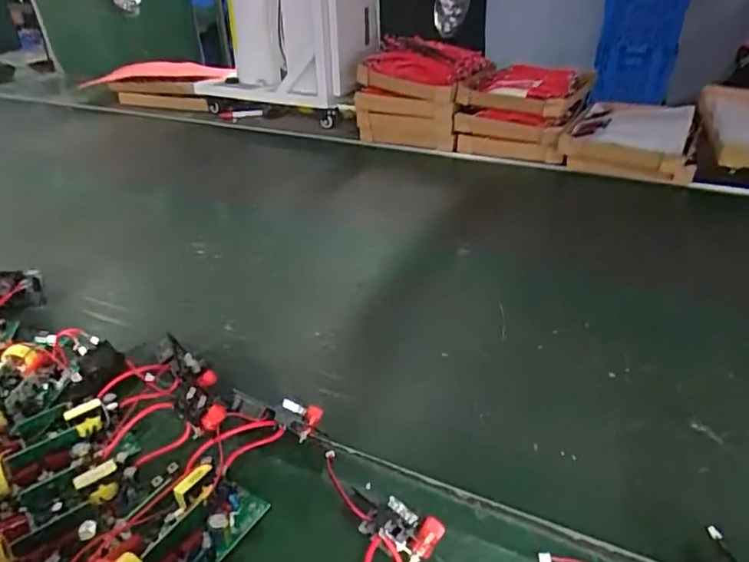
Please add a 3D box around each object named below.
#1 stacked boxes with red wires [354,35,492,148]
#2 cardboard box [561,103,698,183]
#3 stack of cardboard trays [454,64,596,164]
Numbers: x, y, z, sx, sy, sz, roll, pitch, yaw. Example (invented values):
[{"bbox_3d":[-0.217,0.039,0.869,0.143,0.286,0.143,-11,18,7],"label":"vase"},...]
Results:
[{"bbox_3d":[0.095,-0.396,1.177,0.231,0.189,0.207,13,36,22],"label":"stacked boxes with red wires"},{"bbox_3d":[0.506,-0.276,1.072,0.228,0.073,0.292,16,38,26],"label":"cardboard box"},{"bbox_3d":[0.312,-0.346,1.144,0.218,0.137,0.252,16,37,25],"label":"stack of cardboard trays"}]

